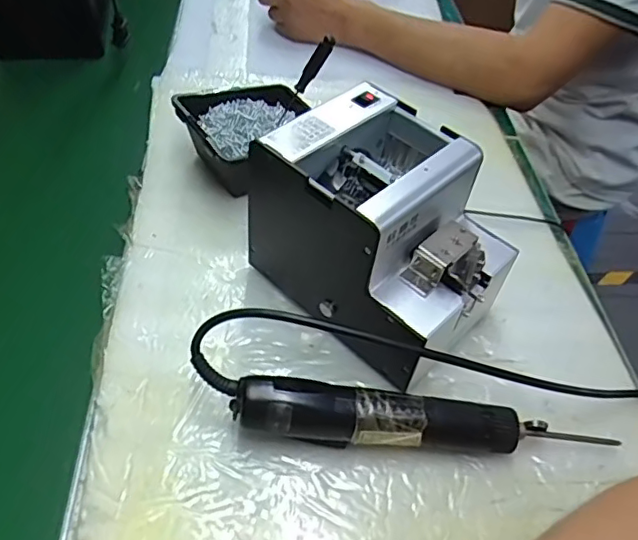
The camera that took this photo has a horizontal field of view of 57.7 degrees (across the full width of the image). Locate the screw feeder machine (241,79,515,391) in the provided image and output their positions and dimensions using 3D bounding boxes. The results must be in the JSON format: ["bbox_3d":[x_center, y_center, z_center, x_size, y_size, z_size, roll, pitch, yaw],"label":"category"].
[{"bbox_3d":[0.052,-0.029,0.459,0.123,0.147,0.169,-34,59,-30],"label":"screw feeder machine"}]

